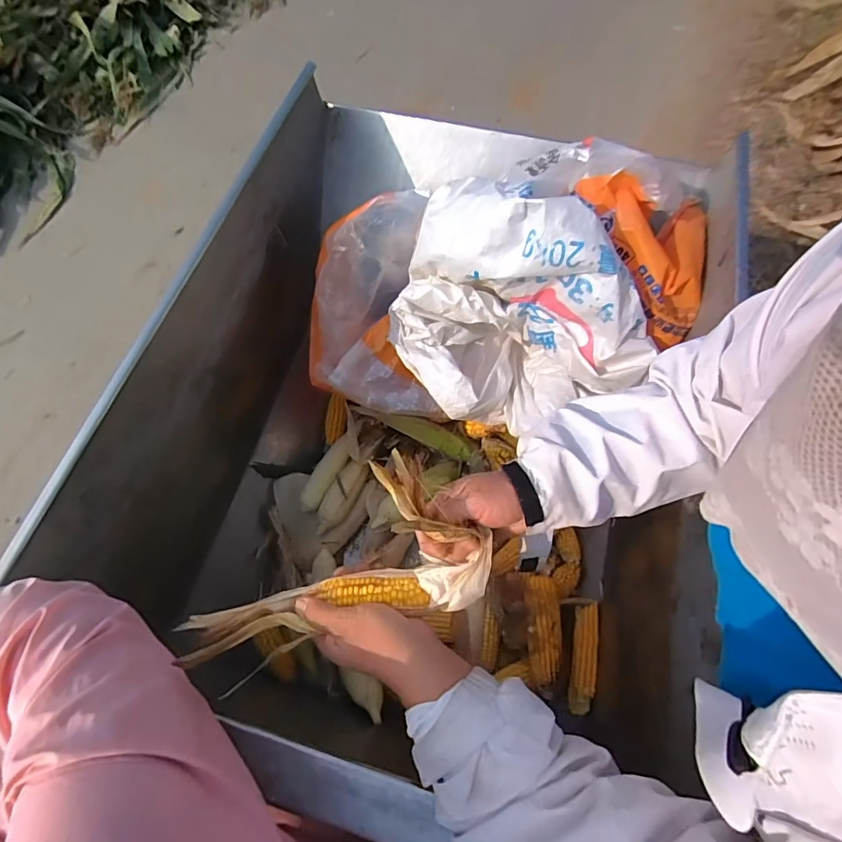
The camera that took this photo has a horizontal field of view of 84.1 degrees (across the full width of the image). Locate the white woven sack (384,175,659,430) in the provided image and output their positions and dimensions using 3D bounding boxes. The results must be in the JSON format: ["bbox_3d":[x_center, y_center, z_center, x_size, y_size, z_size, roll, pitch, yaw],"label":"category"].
[{"bbox_3d":[0.126,-0.148,0.722,0.387,0.342,0.225,29,69,15],"label":"white woven sack"}]

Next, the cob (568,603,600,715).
[{"bbox_3d":[0.267,0.382,0.767,0.042,0.038,0.166,17,47,10],"label":"cob"}]

